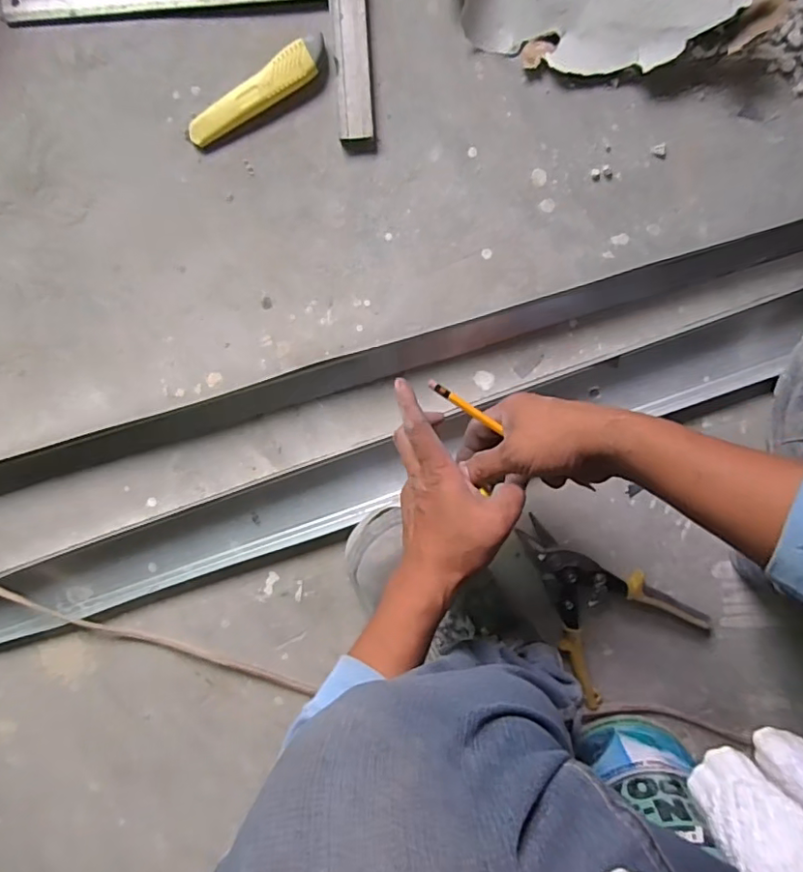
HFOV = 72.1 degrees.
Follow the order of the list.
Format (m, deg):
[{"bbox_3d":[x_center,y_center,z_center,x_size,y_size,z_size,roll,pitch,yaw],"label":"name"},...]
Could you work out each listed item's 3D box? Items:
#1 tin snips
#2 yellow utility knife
[{"bbox_3d":[0.207,0.179,0.605,0.153,0.027,0.222,-41,96,7],"label":"tin snips"},{"bbox_3d":[-0.137,-0.327,0.527,0.150,0.020,0.031,-32,97,5],"label":"yellow utility knife"}]

